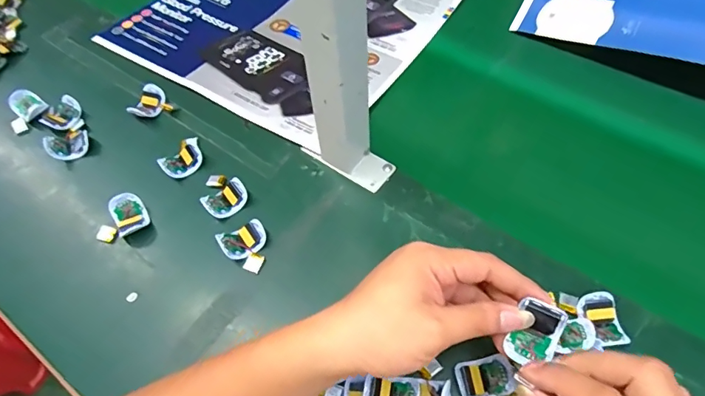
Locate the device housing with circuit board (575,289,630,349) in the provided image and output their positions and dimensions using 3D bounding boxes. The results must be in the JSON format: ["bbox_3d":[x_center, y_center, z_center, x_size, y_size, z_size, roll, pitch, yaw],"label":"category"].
[{"bbox_3d":[0.203,0.099,0.382,0.030,0.008,0.043,-18,73,5],"label":"device housing with circuit board"}]

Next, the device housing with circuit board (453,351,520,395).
[{"bbox_3d":[0.104,0.140,0.367,0.048,0.005,0.031,-16,58,-7],"label":"device housing with circuit board"}]

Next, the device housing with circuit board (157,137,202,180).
[{"bbox_3d":[-0.179,-0.044,0.502,0.034,0.016,0.054,20,61,15],"label":"device housing with circuit board"}]

